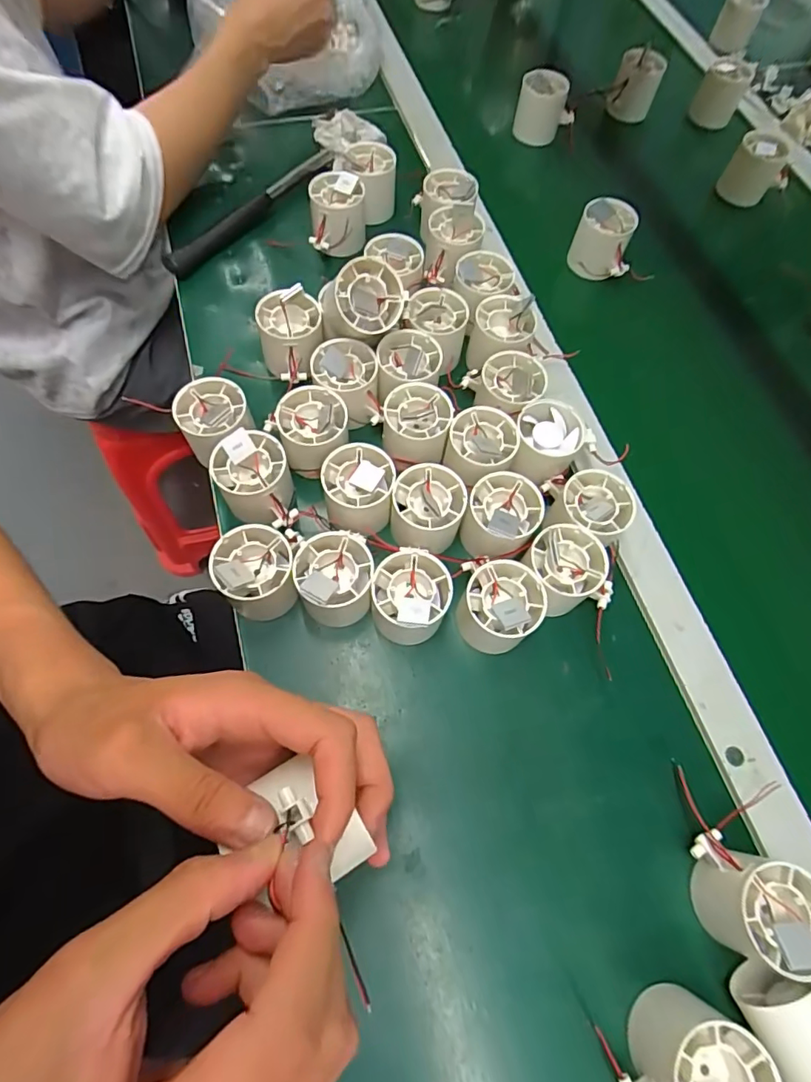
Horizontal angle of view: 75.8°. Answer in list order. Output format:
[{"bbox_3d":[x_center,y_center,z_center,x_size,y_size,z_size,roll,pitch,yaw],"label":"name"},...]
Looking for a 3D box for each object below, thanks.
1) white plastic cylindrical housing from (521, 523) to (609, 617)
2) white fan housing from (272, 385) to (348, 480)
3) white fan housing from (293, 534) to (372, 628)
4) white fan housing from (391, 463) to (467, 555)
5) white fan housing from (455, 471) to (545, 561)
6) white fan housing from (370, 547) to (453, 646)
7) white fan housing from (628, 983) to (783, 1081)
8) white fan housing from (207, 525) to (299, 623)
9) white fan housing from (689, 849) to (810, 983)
[{"bbox_3d":[0.115,0.022,0.384,0.057,0.047,0.052,1,67,-3],"label":"white plastic cylindrical housing"},{"bbox_3d":[-0.074,-0.086,0.416,0.055,0.043,0.056,-2,67,-5],"label":"white fan housing"},{"bbox_3d":[-0.050,0.028,0.370,0.052,0.058,0.052,1,67,-3],"label":"white fan housing"},{"bbox_3d":[0.016,-0.021,0.410,0.053,0.069,0.048,5,67,-2],"label":"white fan housing"},{"bbox_3d":[0.073,-0.018,0.398,0.053,0.052,0.054,1,67,-3],"label":"white fan housing"},{"bbox_3d":[0.003,0.040,0.369,0.052,0.055,0.053,1,67,-3],"label":"white fan housing"},{"bbox_3d":[0.156,0.276,0.275,0.053,0.051,0.050,1,67,-3],"label":"white fan housing"},{"bbox_3d":[-0.104,0.024,0.370,0.052,0.059,0.050,-19,70,-12],"label":"white fan housing"},{"bbox_3d":[0.209,0.217,0.307,0.053,0.049,0.053,1,67,-3],"label":"white fan housing"}]

